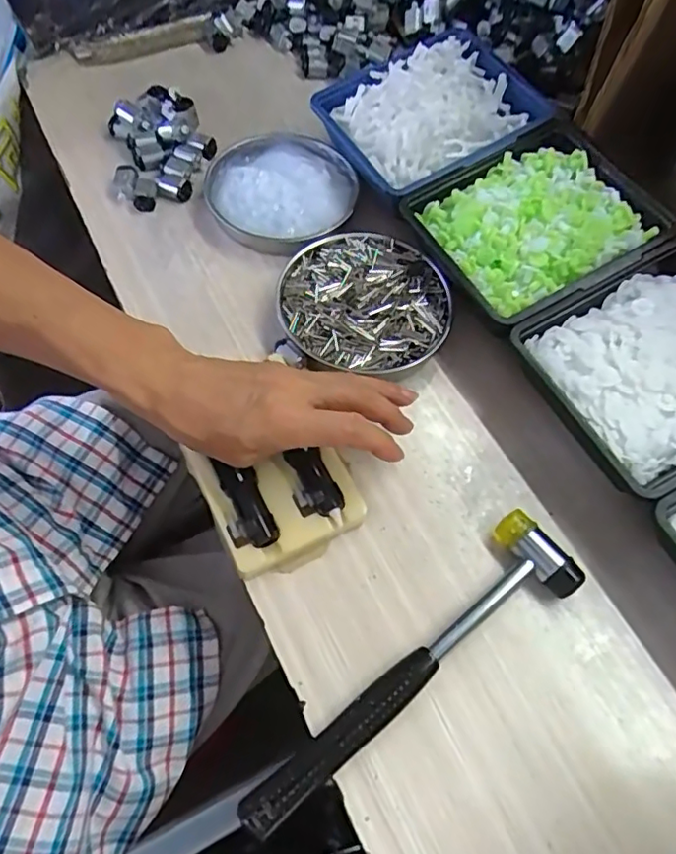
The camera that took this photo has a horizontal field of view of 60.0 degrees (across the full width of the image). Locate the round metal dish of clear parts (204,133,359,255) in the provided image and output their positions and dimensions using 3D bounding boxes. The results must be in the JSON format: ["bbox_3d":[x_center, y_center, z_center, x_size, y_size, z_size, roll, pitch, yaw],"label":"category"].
[{"bbox_3d":[-0.050,-0.215,0.525,0.130,0.022,0.131,1,63,-2],"label":"round metal dish of clear parts"}]

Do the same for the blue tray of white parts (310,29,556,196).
[{"bbox_3d":[0.079,-0.273,0.516,0.165,0.053,0.150,-29,68,-16],"label":"blue tray of white parts"}]

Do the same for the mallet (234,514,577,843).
[{"bbox_3d":[0.048,0.144,0.342,0.235,0.020,0.055,-37,70,-19],"label":"mallet"}]

